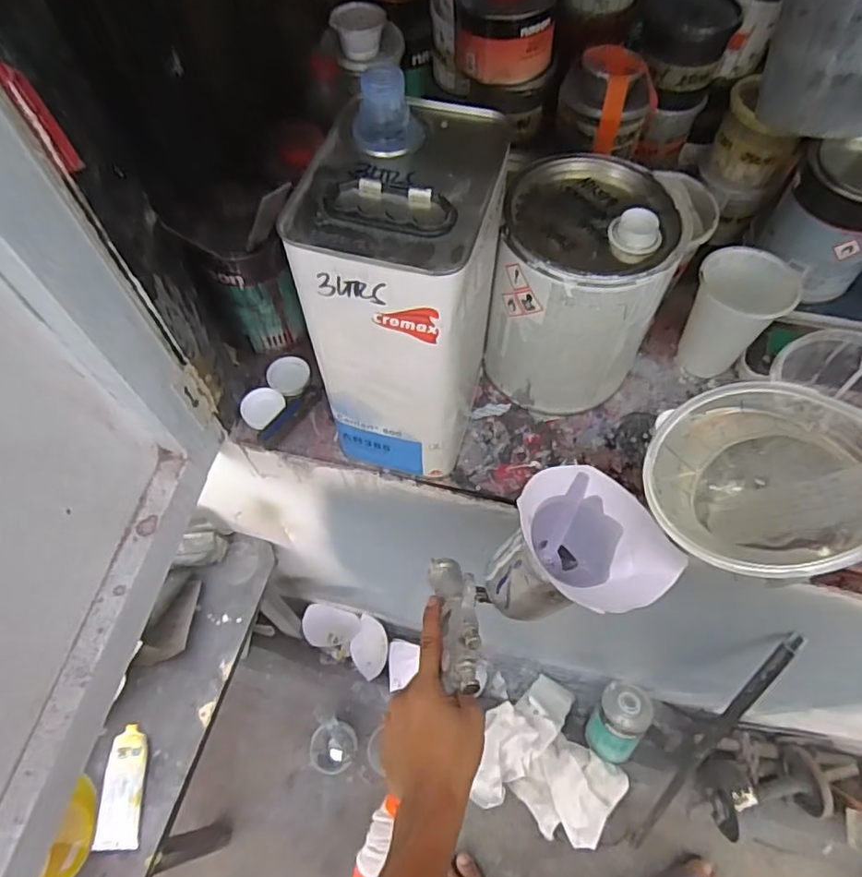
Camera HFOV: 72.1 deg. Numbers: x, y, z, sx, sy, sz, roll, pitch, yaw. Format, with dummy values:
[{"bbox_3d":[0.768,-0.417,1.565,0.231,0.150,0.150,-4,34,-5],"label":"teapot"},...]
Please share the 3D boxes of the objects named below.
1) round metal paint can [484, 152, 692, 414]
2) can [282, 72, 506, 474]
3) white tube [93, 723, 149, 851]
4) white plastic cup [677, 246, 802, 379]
[{"bbox_3d":[0.143,-0.144,0.586,0.155,0.190,0.159,0,62,0],"label":"round metal paint can"},{"bbox_3d":[-0.019,-0.108,0.502,0.124,0.282,0.163,14,63,7],"label":"can"},{"bbox_3d":[-0.408,0.464,0.789,0.052,0.024,0.145,1,75,0],"label":"white tube"},{"bbox_3d":[0.304,-0.123,0.616,0.087,0.113,0.085,0,62,0],"label":"white plastic cup"}]

